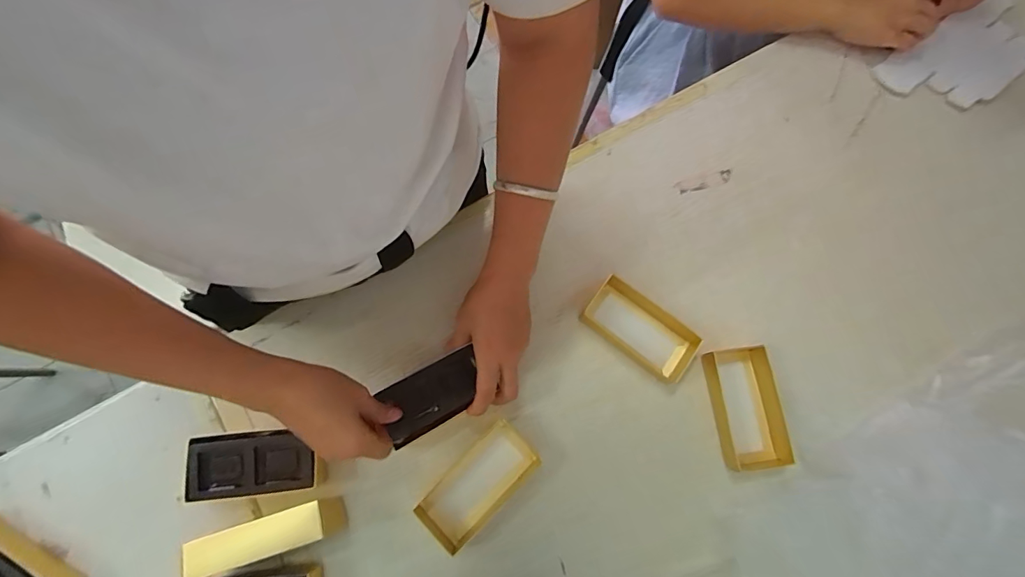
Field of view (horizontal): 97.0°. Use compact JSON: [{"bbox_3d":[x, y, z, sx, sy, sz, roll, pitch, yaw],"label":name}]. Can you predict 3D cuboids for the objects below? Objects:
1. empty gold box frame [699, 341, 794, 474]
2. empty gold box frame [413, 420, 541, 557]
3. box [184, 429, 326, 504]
[{"bbox_3d":[0.234,0.121,0.458,0.061,0.027,0.119,-7,75,-4],"label":"empty gold box frame"},{"bbox_3d":[-0.034,0.187,0.433,0.120,0.024,0.058,-43,80,-12],"label":"empty gold box frame"},{"bbox_3d":[-0.237,0.163,0.426,0.113,0.036,0.055,-5,75,-3],"label":"box"}]

